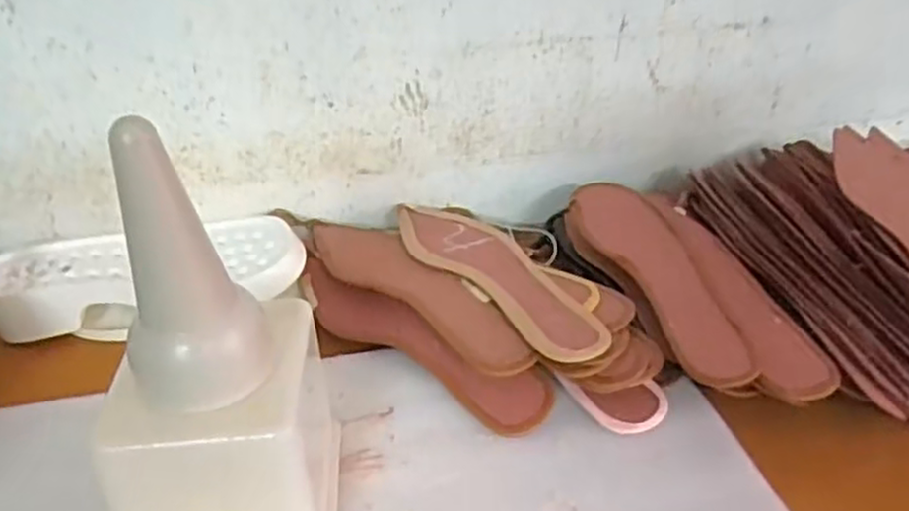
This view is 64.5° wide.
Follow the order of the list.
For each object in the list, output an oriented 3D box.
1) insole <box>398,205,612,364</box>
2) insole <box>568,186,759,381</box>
[{"bbox_3d":[0.029,0.011,0.574,0.074,0.010,0.254,-18,35,-25],"label":"insole"},{"bbox_3d":[0.163,0.011,0.571,0.068,0.007,0.239,-11,40,-13],"label":"insole"}]

